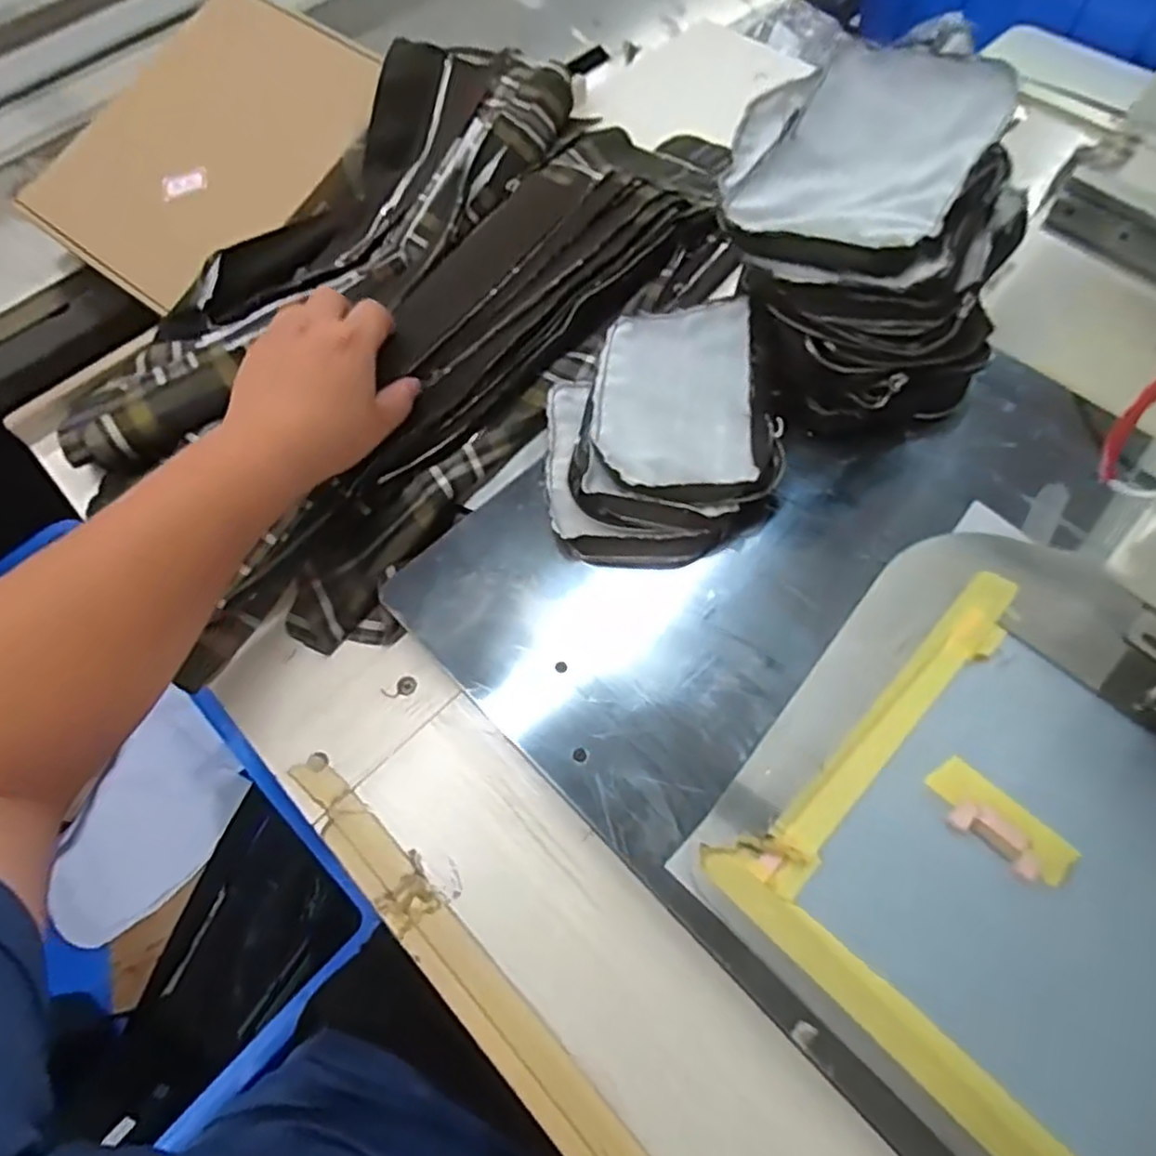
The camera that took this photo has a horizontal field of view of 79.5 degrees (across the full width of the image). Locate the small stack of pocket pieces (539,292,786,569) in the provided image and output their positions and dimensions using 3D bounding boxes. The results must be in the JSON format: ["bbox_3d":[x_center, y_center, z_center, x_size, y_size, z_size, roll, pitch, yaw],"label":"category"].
[{"bbox_3d":[0.055,-0.097,0.466,0.152,0.076,0.172,0,62,2],"label":"small stack of pocket pieces"}]

